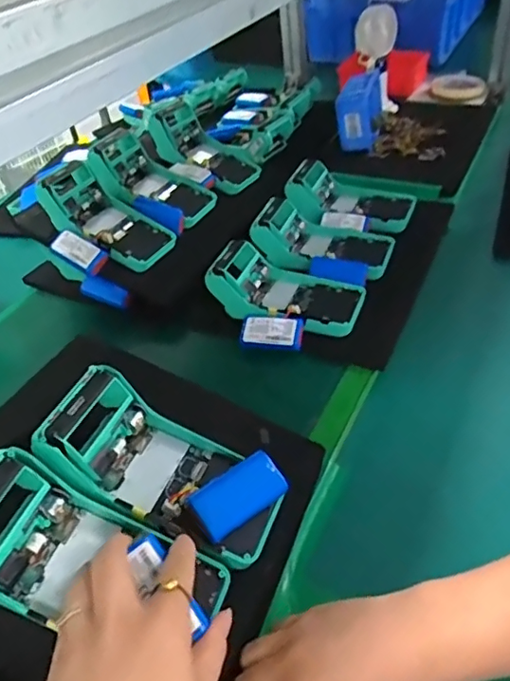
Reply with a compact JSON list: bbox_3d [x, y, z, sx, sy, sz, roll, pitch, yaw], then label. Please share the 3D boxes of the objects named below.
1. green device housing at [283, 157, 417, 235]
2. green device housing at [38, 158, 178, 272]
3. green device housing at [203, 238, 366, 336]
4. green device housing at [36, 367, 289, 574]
[{"bbox_3d":[0.134,-0.205,0.748,0.163,0.055,0.104,14,46,27],"label":"green device housing"},{"bbox_3d":[-0.187,-0.151,0.685,0.167,0.054,0.082,37,53,5],"label":"green device housing"},{"bbox_3d":[0.038,-0.055,0.618,0.162,0.085,0.086,12,45,25],"label":"green device housing"},{"bbox_3d":[-0.062,0.084,0.379,0.153,0.082,0.082,12,46,19],"label":"green device housing"}]

